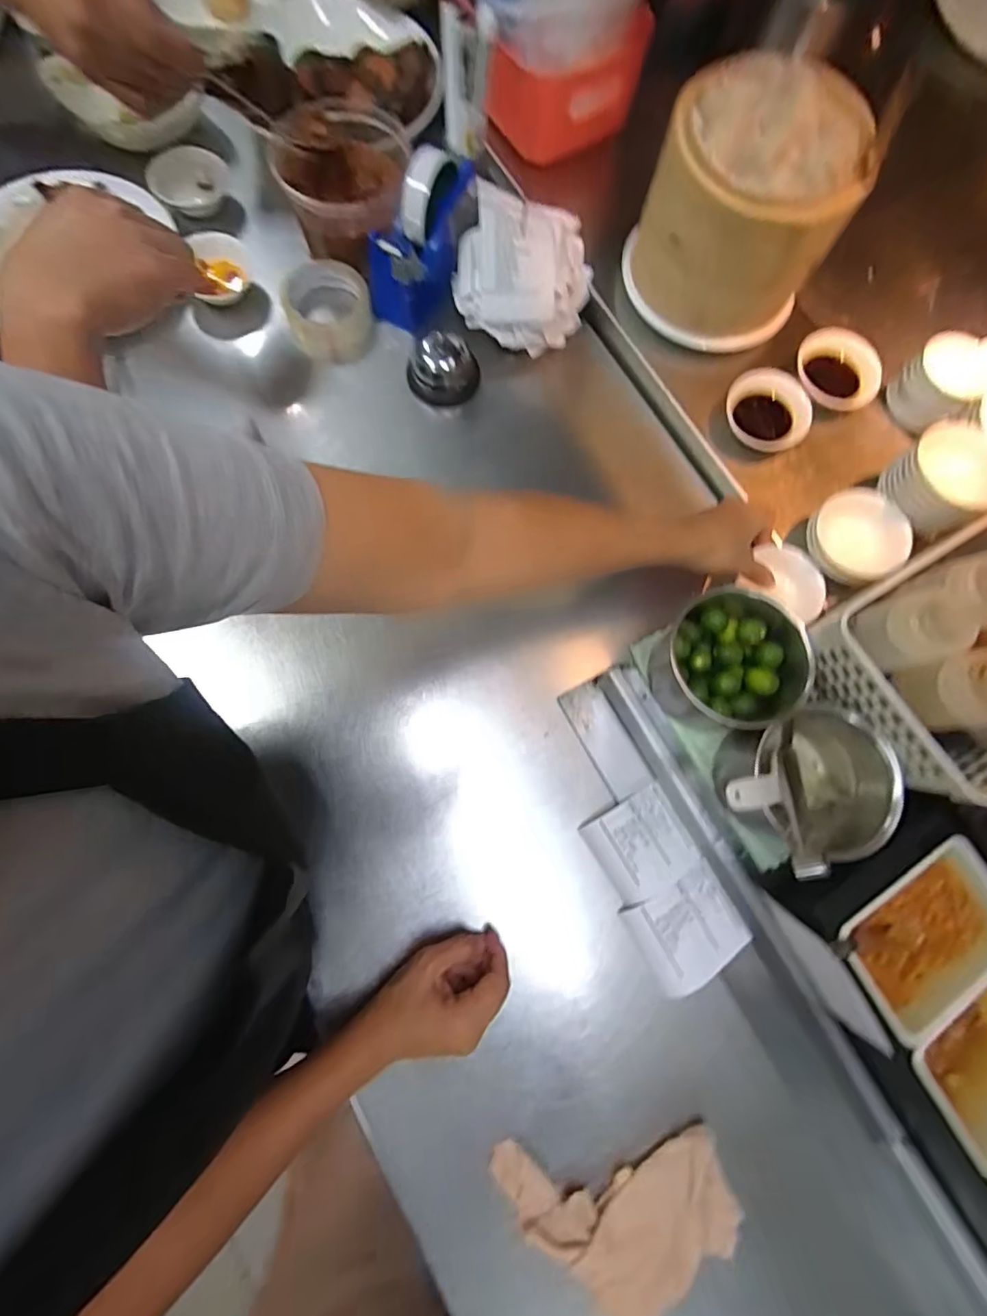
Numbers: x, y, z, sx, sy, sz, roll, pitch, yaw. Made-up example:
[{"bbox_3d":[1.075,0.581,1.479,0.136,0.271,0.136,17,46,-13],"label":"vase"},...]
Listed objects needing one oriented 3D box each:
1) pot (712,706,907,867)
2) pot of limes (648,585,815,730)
[{"bbox_3d":[0.239,0.109,0.401,0.142,0.120,0.112,-15,81,-5],"label":"pot"},{"bbox_3d":[0.212,0.005,0.448,0.114,0.081,0.114,0,79,-3],"label":"pot of limes"}]

